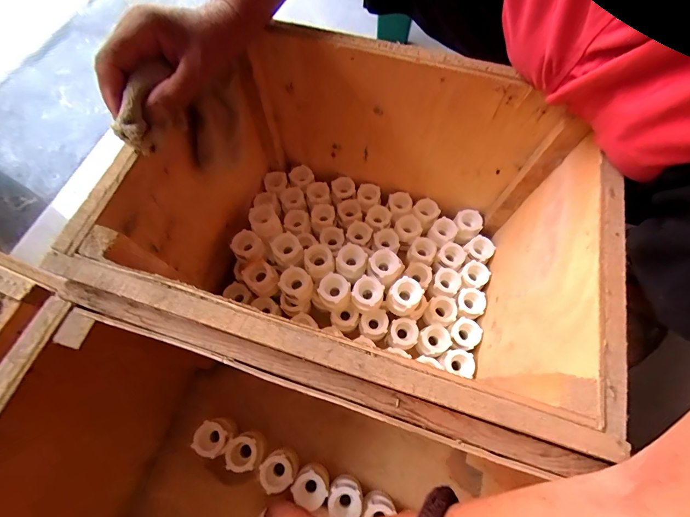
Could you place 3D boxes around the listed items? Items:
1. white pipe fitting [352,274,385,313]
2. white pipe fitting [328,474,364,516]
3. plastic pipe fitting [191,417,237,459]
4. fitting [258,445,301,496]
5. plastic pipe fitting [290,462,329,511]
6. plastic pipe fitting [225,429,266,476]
[{"bbox_3d":[0.029,0.047,0.409,0.036,0.046,0.037,0,67,1],"label":"white pipe fitting"},{"bbox_3d":[0.002,0.270,0.368,0.040,0.042,0.044,0,67,2],"label":"white pipe fitting"},{"bbox_3d":[-0.153,0.212,0.386,0.037,0.039,0.038,0,67,1],"label":"plastic pipe fitting"},{"bbox_3d":[-0.075,0.245,0.377,0.039,0.039,0.037,0,67,1],"label":"fitting"},{"bbox_3d":[-0.037,0.257,0.369,0.038,0.033,0.039,0,67,1],"label":"plastic pipe fitting"},{"bbox_3d":[-0.114,0.227,0.383,0.040,0.039,0.039,0,67,1],"label":"plastic pipe fitting"}]

